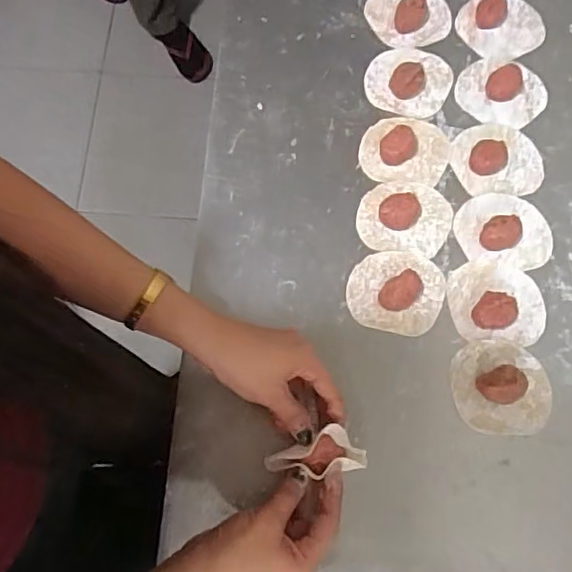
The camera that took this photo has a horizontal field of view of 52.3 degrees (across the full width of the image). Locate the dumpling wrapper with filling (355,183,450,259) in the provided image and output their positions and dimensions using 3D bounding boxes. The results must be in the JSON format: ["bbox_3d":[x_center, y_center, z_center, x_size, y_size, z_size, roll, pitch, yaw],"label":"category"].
[{"bbox_3d":[0.113,-0.066,0.550,0.087,0.012,0.070,7,74,3],"label":"dumpling wrapper with filling"}]

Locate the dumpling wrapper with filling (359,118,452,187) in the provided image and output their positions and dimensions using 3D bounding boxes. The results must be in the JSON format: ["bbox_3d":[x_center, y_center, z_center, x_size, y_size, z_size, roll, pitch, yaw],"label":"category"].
[{"bbox_3d":[0.117,-0.136,0.565,0.085,0.018,0.072,8,74,3],"label":"dumpling wrapper with filling"}]

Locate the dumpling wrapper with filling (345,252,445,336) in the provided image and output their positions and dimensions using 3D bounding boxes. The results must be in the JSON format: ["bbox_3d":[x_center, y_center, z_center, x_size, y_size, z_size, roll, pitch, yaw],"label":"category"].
[{"bbox_3d":[0.100,0.003,0.525,0.084,0.017,0.075,14,74,5],"label":"dumpling wrapper with filling"}]

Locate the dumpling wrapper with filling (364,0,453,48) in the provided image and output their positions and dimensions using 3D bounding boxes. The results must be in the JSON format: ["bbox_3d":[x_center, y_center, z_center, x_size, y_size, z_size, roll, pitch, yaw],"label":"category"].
[{"bbox_3d":[0.130,-0.291,0.608,0.089,0.020,0.072,17,74,6],"label":"dumpling wrapper with filling"}]

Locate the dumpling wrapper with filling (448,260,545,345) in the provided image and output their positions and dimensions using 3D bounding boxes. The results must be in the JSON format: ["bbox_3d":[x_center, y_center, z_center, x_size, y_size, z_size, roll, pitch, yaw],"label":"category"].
[{"bbox_3d":[0.191,0.013,0.517,0.086,0.024,0.073,5,73,2],"label":"dumpling wrapper with filling"}]

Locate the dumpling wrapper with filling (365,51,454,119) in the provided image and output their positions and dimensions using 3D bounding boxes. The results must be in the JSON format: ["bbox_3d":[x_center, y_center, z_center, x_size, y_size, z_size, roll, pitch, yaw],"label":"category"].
[{"bbox_3d":[0.125,-0.212,0.589,0.083,0.014,0.075,16,74,5],"label":"dumpling wrapper with filling"}]

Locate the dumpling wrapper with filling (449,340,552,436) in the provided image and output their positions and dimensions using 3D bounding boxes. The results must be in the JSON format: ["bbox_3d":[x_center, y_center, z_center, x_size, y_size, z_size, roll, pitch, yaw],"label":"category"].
[{"bbox_3d":[0.186,0.085,0.497,0.083,0.022,0.078,0,73,1],"label":"dumpling wrapper with filling"}]

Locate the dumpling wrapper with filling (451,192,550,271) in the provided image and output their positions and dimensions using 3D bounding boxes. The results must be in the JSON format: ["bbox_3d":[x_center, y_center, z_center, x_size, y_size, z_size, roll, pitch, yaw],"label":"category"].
[{"bbox_3d":[0.206,-0.056,0.543,0.089,0.023,0.070,10,74,4],"label":"dumpling wrapper with filling"}]

